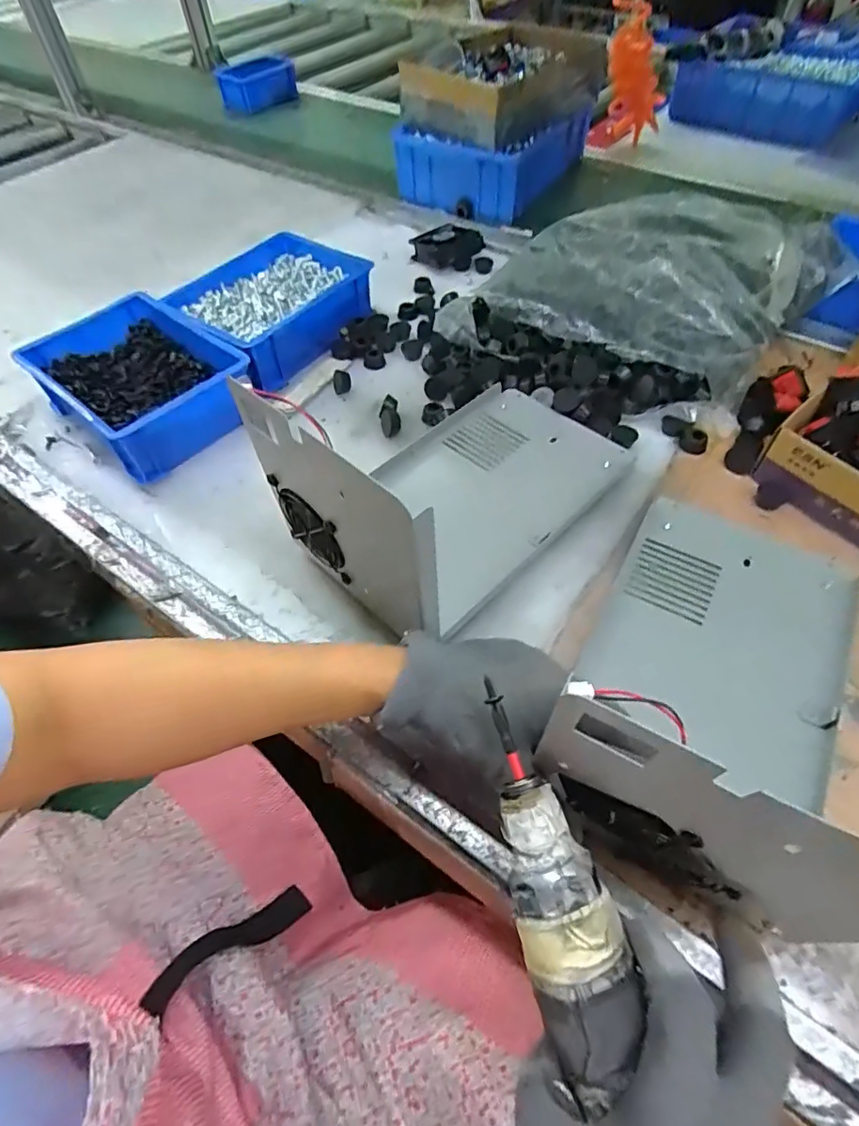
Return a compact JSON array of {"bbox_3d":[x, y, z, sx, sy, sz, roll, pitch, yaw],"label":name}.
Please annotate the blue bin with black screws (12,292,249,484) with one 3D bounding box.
[{"bbox_3d":[-0.289,-0.183,0.562,0.203,0.066,0.151,34,63,23],"label":"blue bin with black screws"}]

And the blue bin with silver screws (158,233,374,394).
[{"bbox_3d":[-0.174,-0.288,0.634,0.167,0.064,0.199,32,62,22],"label":"blue bin with silver screws"}]

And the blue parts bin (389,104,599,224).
[{"bbox_3d":[0.100,-0.632,0.864,0.201,0.090,0.248,30,62,21],"label":"blue parts bin"}]

